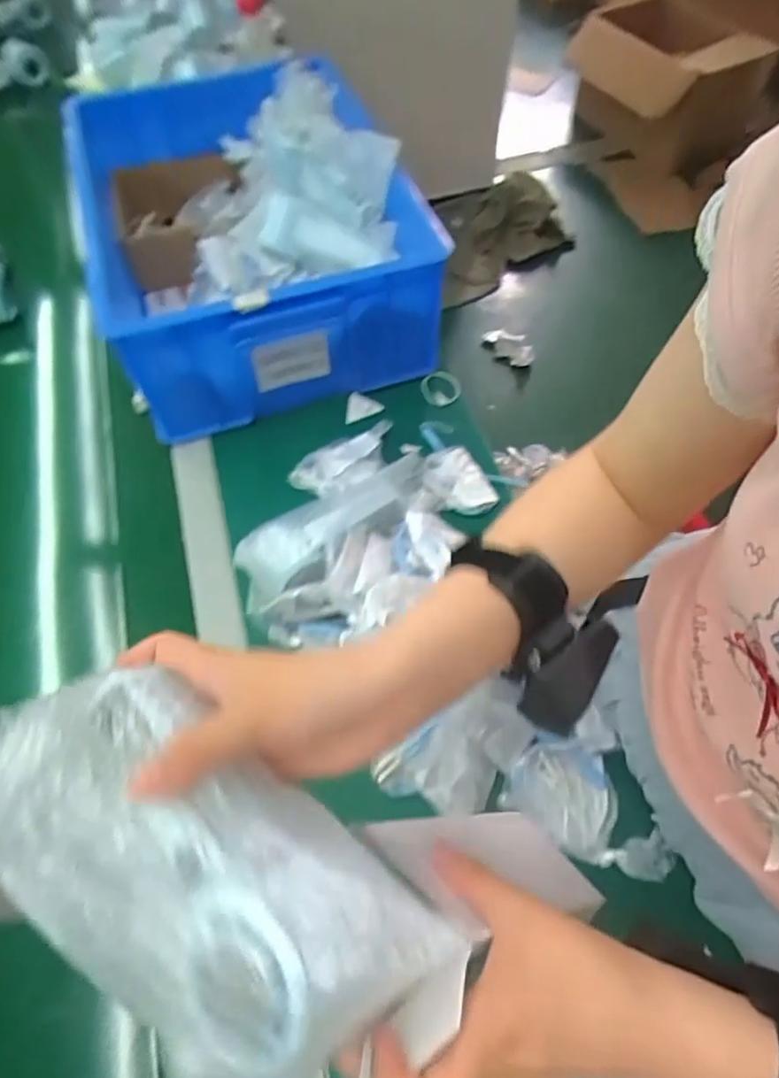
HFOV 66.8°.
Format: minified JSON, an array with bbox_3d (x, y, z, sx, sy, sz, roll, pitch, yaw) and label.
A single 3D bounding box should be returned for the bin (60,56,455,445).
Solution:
[{"bbox_3d":[-0.179,-0.388,0.726,0.330,0.167,0.492,-18,61,-10],"label":"bin"}]

